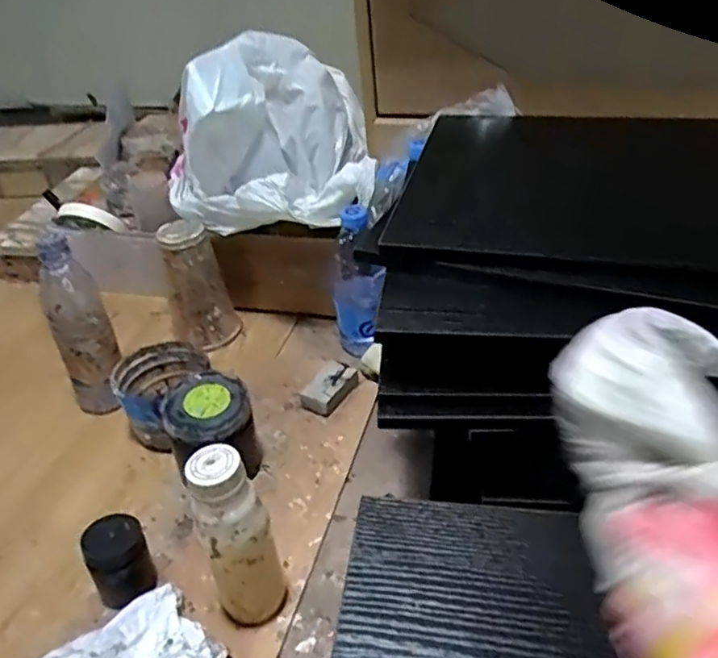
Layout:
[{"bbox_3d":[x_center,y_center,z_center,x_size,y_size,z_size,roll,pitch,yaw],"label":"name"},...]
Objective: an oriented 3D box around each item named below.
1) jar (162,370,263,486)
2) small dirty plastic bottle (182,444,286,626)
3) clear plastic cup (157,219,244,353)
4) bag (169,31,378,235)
[{"bbox_3d":[-0.146,0.110,0.639,0.084,0.105,0.087,-3,37,2],"label":"jar"},{"bbox_3d":[-0.096,0.170,0.492,0.050,0.170,0.050,-25,41,-25],"label":"small dirty plastic bottle"},{"bbox_3d":[-0.212,-0.053,0.825,0.084,0.161,0.066,-14,38,-12],"label":"clear plastic cup"},{"bbox_3d":[-0.119,-0.245,0.776,0.252,0.186,0.186,-10,37,-8],"label":"bag"}]

